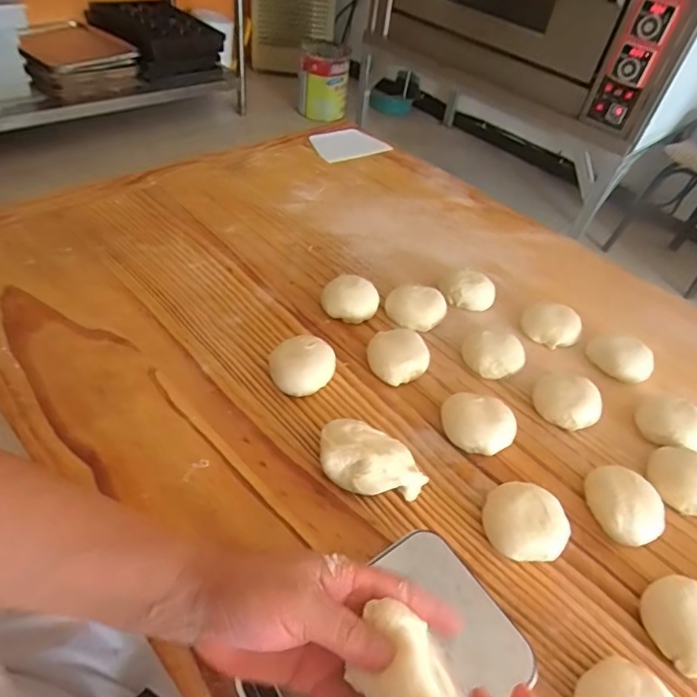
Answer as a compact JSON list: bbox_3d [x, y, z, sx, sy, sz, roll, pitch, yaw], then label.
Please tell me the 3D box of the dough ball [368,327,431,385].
[{"bbox_3d":[0.054,0.008,0.544,0.068,0.039,0.062,11,46,4],"label":"dough ball"}]

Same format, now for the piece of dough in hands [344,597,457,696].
[{"bbox_3d":[0.031,0.167,0.242,0.044,0.040,0.075,-16,50,-21],"label":"piece of dough in hands"}]

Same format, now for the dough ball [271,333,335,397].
[{"bbox_3d":[-0.049,0.017,0.516,0.068,0.034,0.066,4,46,-3],"label":"dough ball"}]

